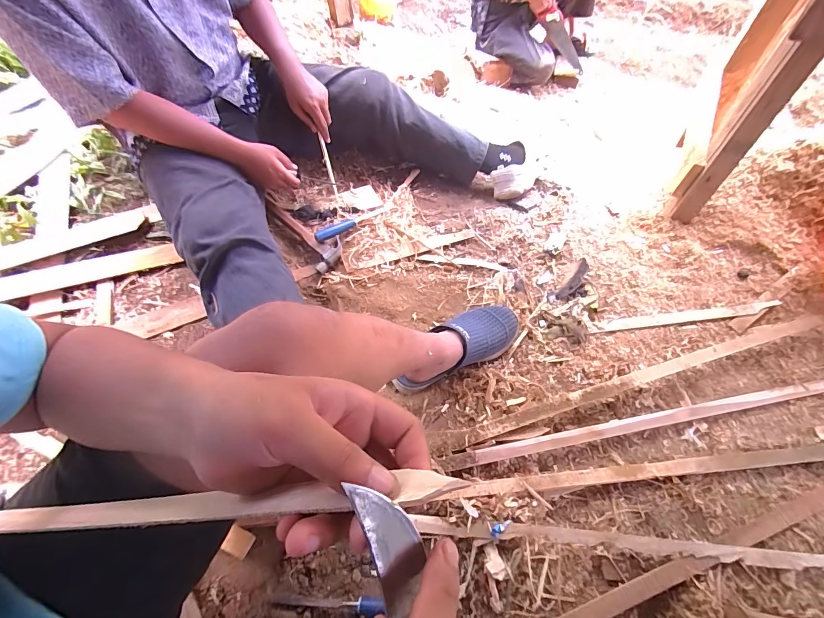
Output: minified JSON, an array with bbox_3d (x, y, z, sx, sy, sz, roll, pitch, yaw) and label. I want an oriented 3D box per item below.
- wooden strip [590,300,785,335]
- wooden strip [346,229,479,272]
[{"bbox_3d":[0.554,0.016,0.775,0.388,0.013,0.027,-6,55,-3],"label":"wooden strip"},{"bbox_3d":[0.000,-0.144,0.899,0.314,0.009,0.042,-16,57,-10],"label":"wooden strip"}]

